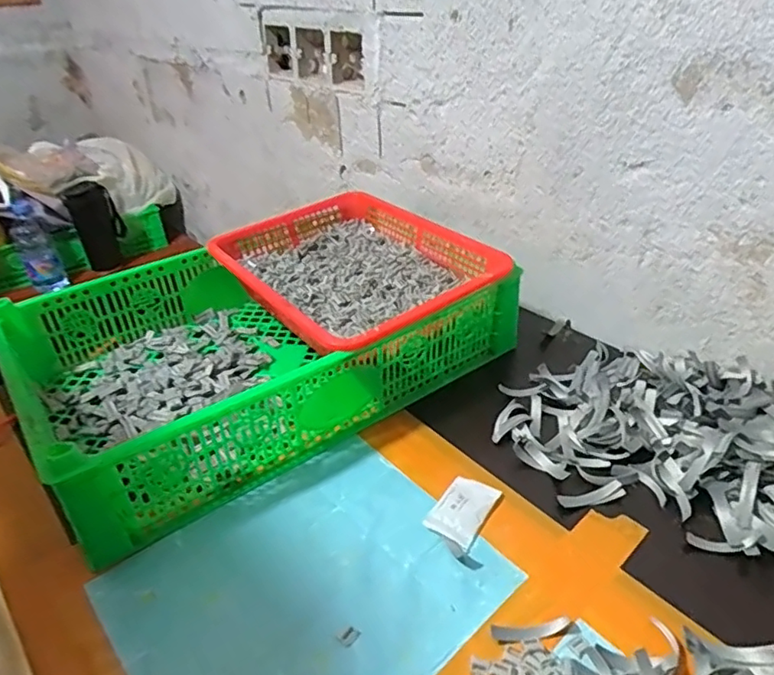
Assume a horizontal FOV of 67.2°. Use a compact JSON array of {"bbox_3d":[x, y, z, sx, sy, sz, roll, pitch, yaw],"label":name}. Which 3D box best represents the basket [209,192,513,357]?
[{"bbox_3d":[-0.034,-0.071,0.664,0.242,0.066,0.298,-24,39,-29],"label":"basket"}]

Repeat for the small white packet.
[{"bbox_3d":[0.063,0.137,0.469,0.040,0.008,0.065,20,40,31],"label":"small white packet"}]

